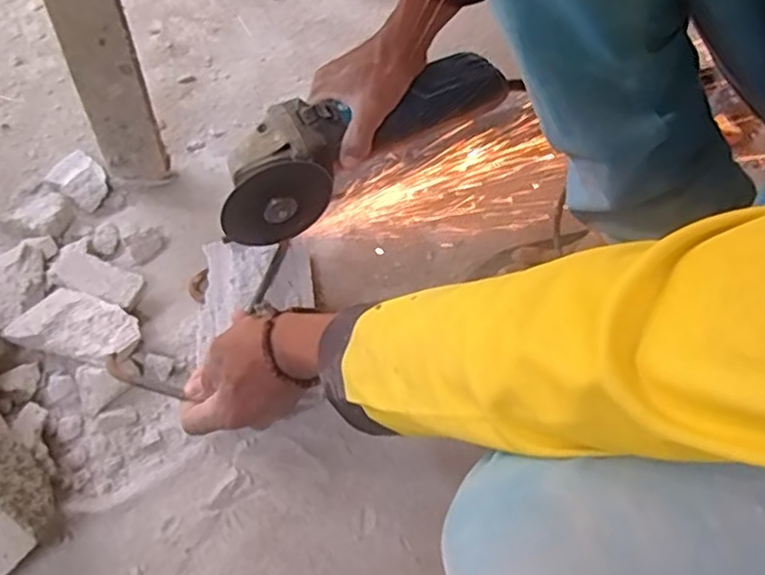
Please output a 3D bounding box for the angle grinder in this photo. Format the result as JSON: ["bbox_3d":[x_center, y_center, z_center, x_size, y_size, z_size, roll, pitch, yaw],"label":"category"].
[{"bbox_3d":[-0.024,-0.134,0.598,0.277,0.082,0.074,-32,64,-15],"label":"angle grinder"}]

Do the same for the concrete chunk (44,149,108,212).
[{"bbox_3d":[-0.308,-0.111,0.675,0.072,0.019,0.044,36,64,19],"label":"concrete chunk"}]

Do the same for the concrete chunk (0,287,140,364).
[{"bbox_3d":[-0.263,0.036,0.581,0.106,0.024,0.059,14,59,7],"label":"concrete chunk"}]

